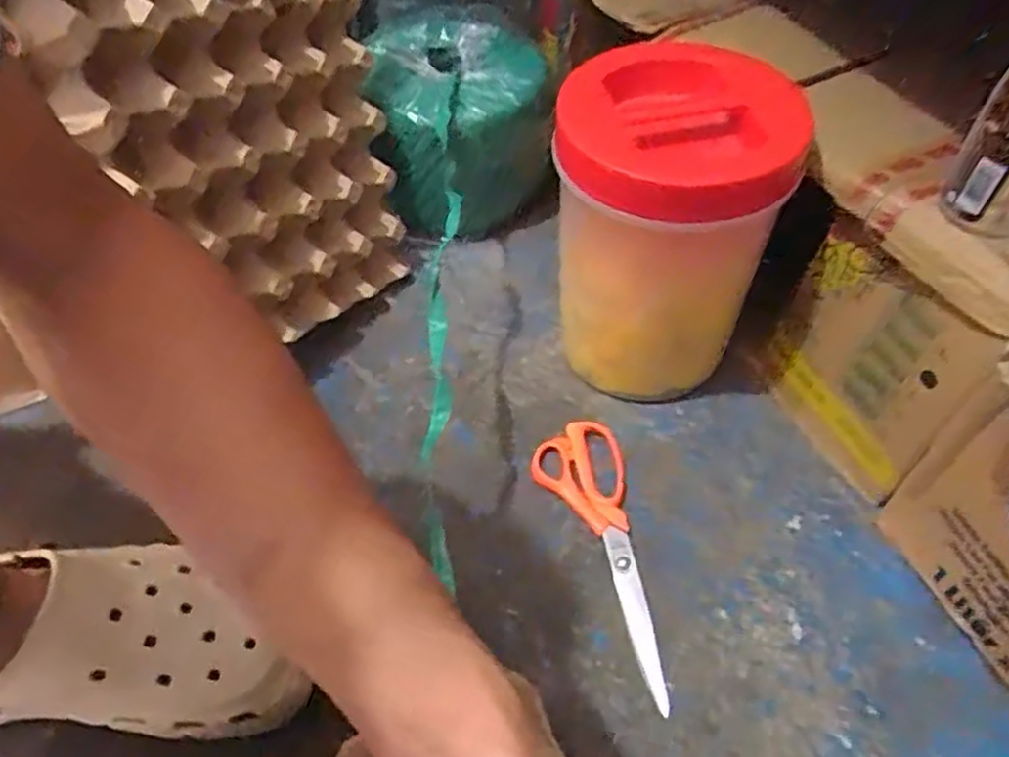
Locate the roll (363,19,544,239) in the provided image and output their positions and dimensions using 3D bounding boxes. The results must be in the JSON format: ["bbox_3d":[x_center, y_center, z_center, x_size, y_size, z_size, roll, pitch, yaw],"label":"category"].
[{"bbox_3d":[-0.048,-0.253,0.749,0.166,0.153,0.216,-11,52,-7],"label":"roll"}]

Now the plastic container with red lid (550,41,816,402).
[{"bbox_3d":[0.115,-0.098,0.562,0.155,0.244,0.155,5,52,5],"label":"plastic container with red lid"}]

